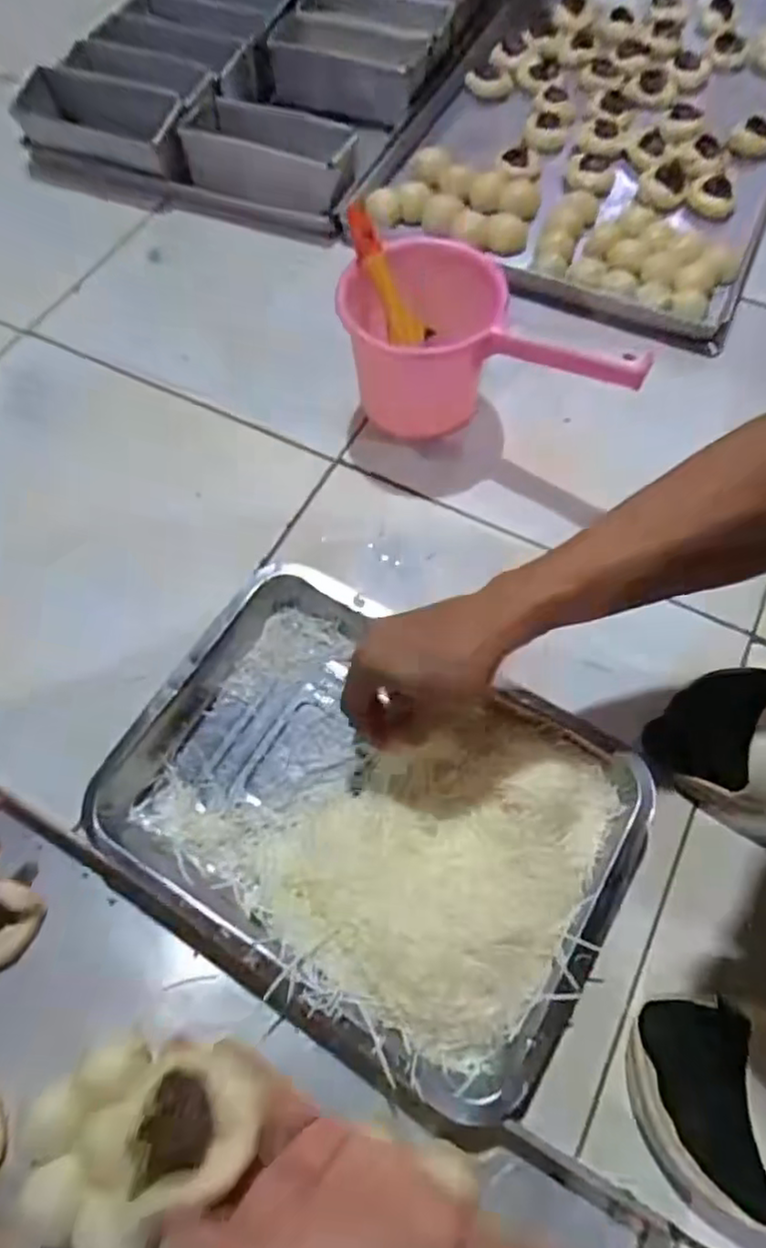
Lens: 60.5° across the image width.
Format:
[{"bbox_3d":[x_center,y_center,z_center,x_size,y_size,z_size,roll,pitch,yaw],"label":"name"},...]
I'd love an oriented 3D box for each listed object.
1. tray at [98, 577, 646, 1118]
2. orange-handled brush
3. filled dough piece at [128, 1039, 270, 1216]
[{"bbox_3d":[-0.010,0.129,0.466,0.341,0.045,0.249,29,68,15],"label":"tray"},{"bbox_3d":[0.000,-0.297,0.572,0.040,0.123,0.016,-48,36,-20],"label":"orange-handled brush"},{"bbox_3d":[-0.079,0.210,0.280,0.049,0.024,0.051,-11,64,-4],"label":"filled dough piece"}]

